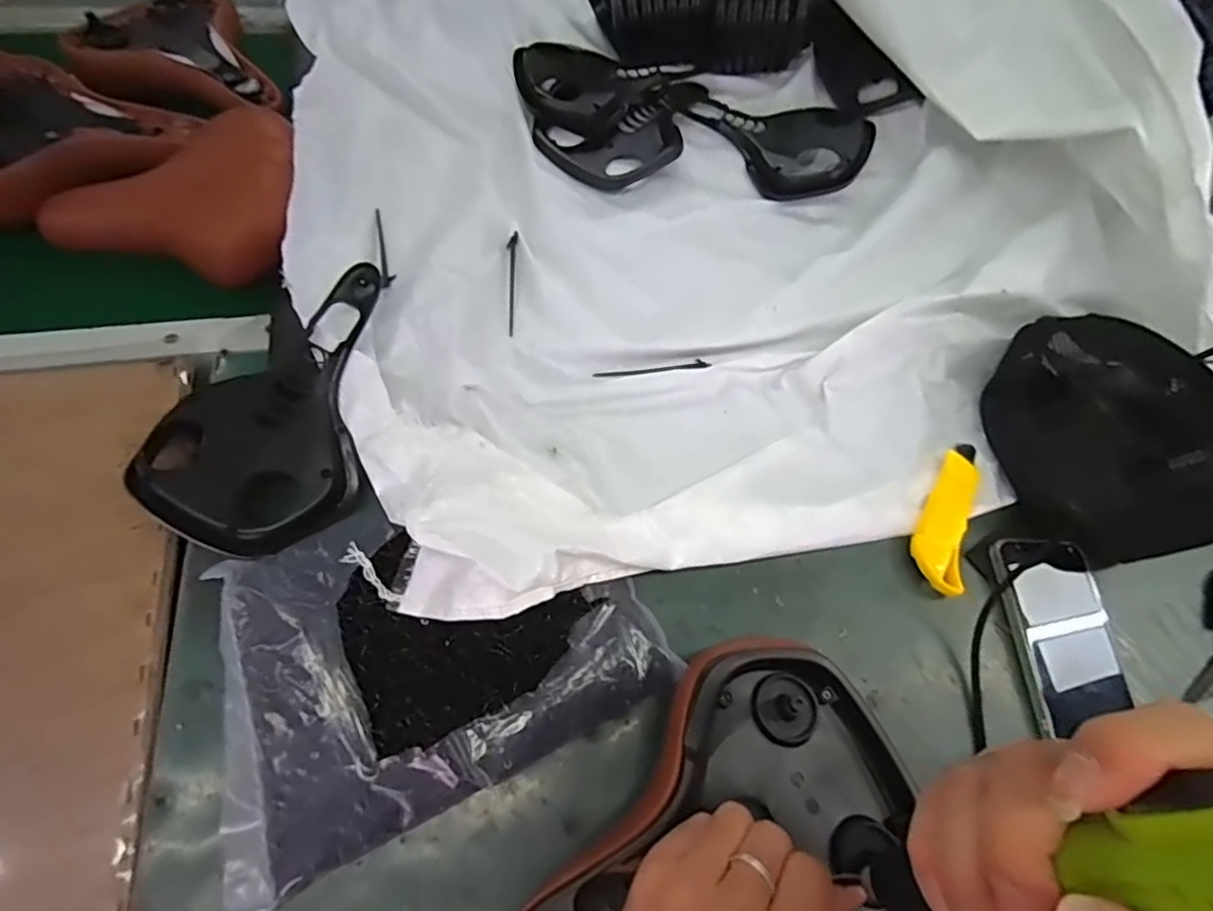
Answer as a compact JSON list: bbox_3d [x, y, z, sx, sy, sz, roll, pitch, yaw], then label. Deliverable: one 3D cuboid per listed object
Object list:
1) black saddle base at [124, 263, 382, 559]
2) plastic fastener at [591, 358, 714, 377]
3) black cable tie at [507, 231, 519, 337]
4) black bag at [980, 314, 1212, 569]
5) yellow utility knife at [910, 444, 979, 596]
[{"bbox_3d":[-0.280,-0.041,0.461,0.163,0.043,0.238,2,64,-2],"label":"black saddle base"},{"bbox_3d":[0.043,-0.083,0.539,0.110,0.004,0.009,-6,65,-6],"label":"plastic fastener"},{"bbox_3d":[-0.091,-0.164,0.542,0.010,0.012,0.115,1,65,-3],"label":"black cable tie"},{"bbox_3d":[0.428,-0.026,0.485,0.135,0.099,0.228,-11,66,-8],"label":"black bag"},{"bbox_3d":[0.295,0.045,0.493,0.041,0.016,0.147,25,66,8],"label":"yellow utility knife"}]

